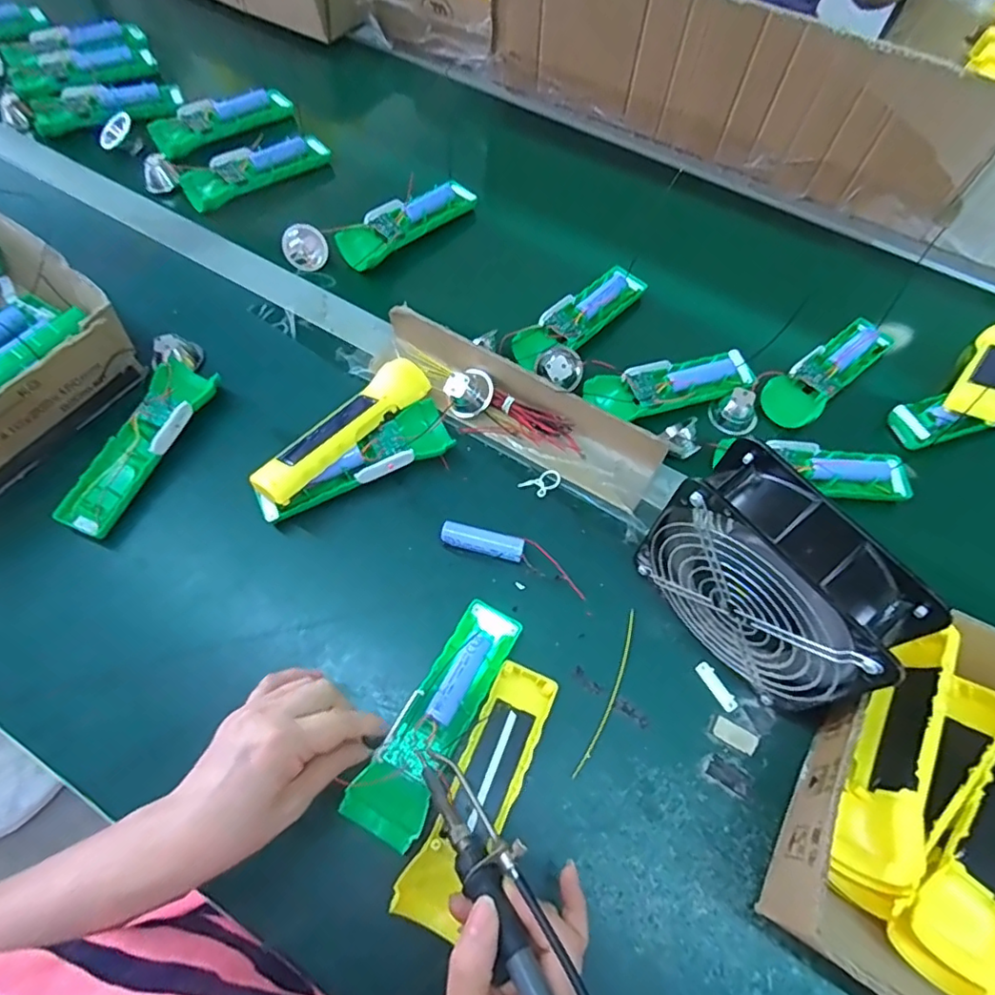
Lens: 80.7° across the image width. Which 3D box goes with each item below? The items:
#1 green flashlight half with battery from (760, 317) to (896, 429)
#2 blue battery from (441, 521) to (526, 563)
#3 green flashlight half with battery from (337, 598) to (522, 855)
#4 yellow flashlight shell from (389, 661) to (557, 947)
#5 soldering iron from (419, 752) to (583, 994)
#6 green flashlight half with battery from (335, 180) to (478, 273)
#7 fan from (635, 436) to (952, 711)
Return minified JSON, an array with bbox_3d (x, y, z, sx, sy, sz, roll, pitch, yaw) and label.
[{"bbox_3d":[0.316,-0.124,0.557,0.158,0.022,0.050,-37,66,-21],"label":"green flashlight half with battery"},{"bbox_3d":[-0.011,0.037,0.465,0.064,0.019,0.019,15,60,8],"label":"blue battery"},{"bbox_3d":[-0.038,0.146,0.399,0.048,0.025,0.163,28,64,12],"label":"green flashlight half with battery"},{"bbox_3d":[-0.012,0.188,0.383,0.046,0.017,0.161,28,59,12],"label":"yellow flashlight shell"},{"bbox_3d":[0.018,0.227,0.284,0.034,0.028,0.239,-26,46,-14],"label":"soldering iron"},{"bbox_3d":[-0.098,-0.296,0.625,0.050,0.028,0.166,39,66,20],"label":"green flashlight half with battery"},{"bbox_3d":[0.174,0.059,0.385,0.067,0.147,0.149,-34,69,-15],"label":"fan"}]

